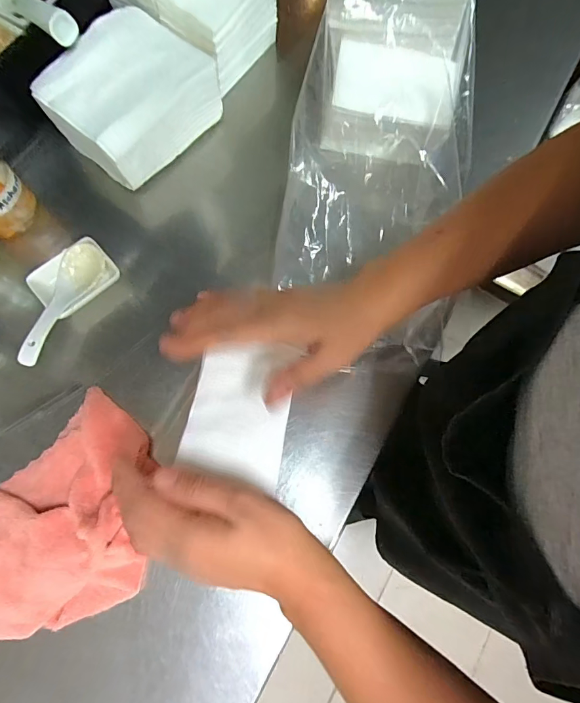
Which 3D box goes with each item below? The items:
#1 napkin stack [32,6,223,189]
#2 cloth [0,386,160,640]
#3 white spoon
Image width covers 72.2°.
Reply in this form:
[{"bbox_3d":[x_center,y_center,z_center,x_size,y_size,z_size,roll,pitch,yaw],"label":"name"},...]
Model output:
[{"bbox_3d":[-0.173,-0.285,0.443,0.120,0.077,0.163,41,76,9],"label":"napkin stack"},{"bbox_3d":[-0.206,0.161,0.343,0.161,0.040,0.225,43,76,10],"label":"cloth"},{"bbox_3d":[-0.236,-0.051,0.401,0.037,0.019,0.133,26,74,5],"label":"white spoon"}]

